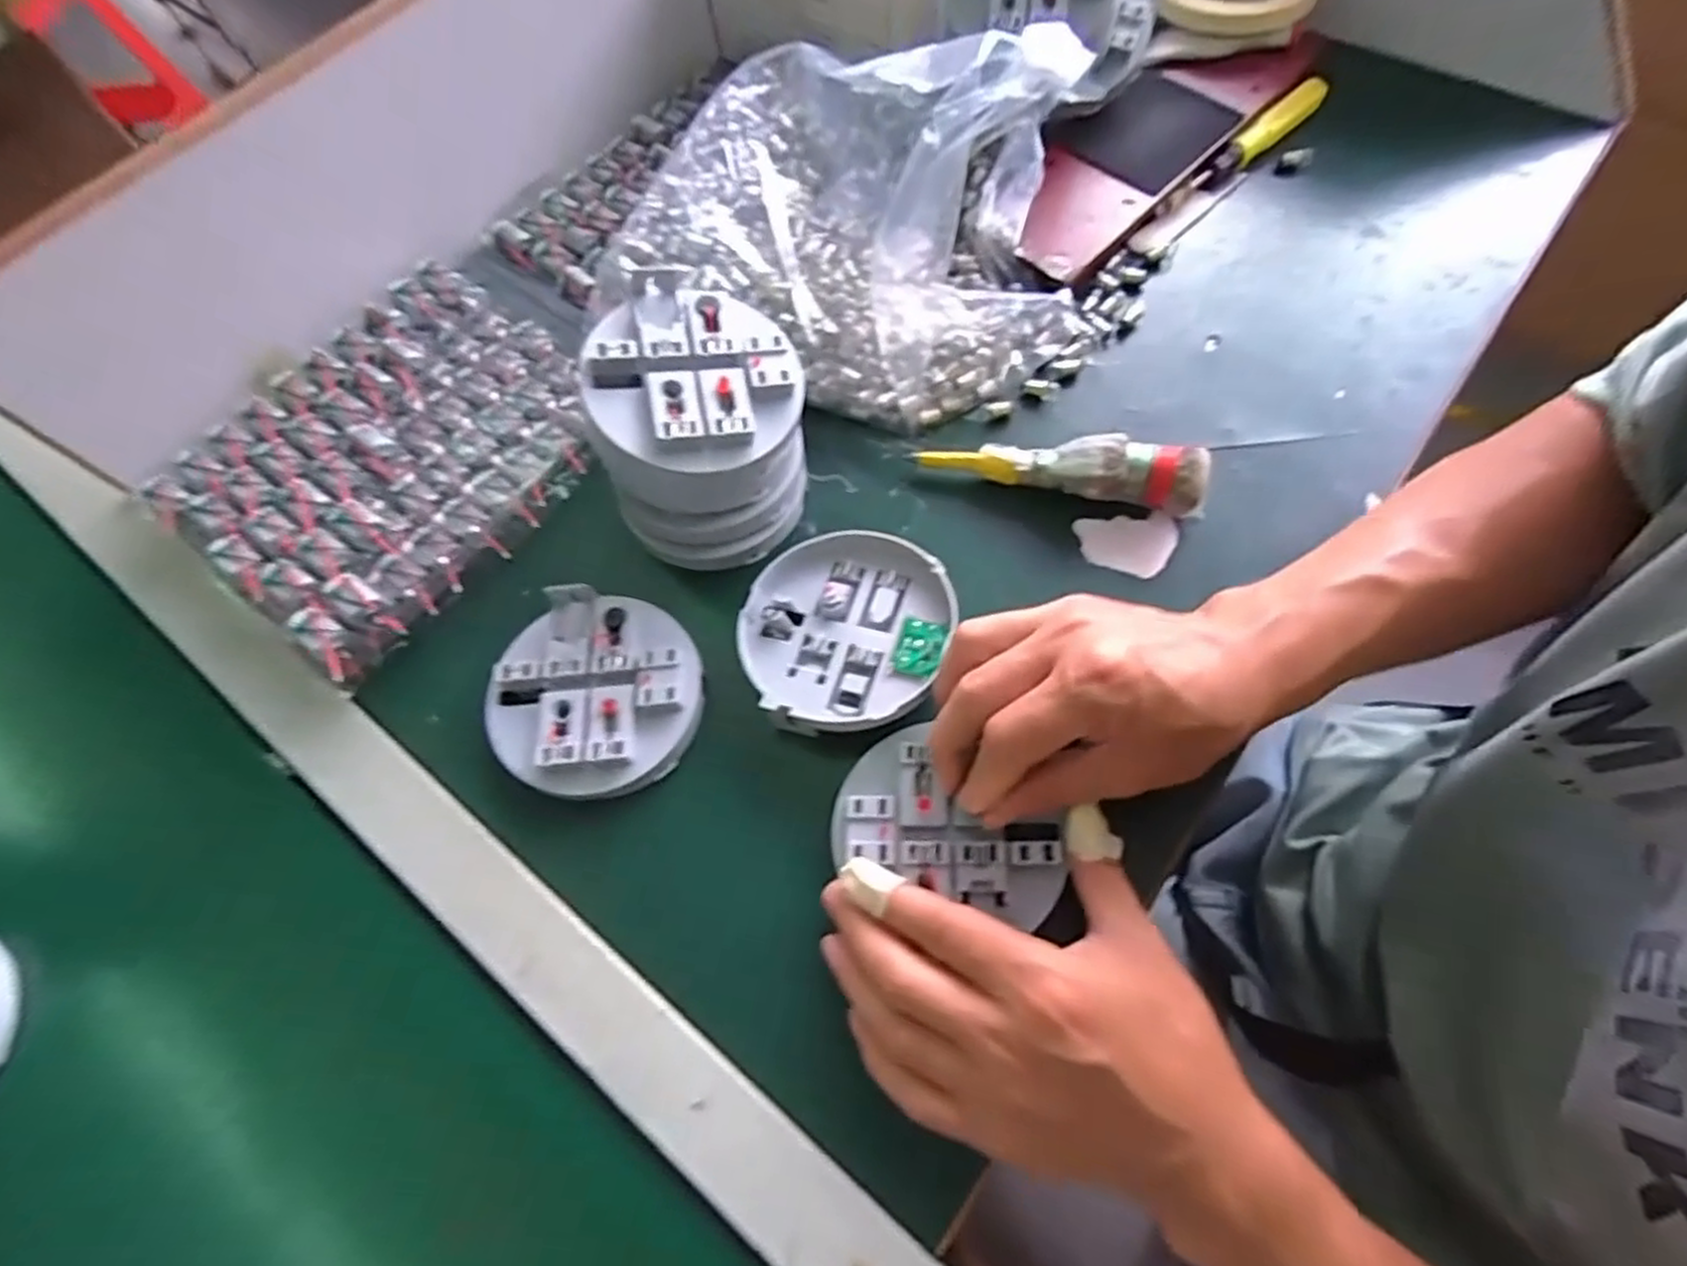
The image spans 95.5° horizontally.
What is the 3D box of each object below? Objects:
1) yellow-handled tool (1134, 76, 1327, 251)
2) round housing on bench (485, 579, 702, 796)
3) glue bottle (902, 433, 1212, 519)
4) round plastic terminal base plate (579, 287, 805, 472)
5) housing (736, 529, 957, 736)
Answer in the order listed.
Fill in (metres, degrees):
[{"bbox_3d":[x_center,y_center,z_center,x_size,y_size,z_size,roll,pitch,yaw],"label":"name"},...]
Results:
[{"bbox_3d":[0.258,-0.311,0.508,0.185,0.020,0.020,-41,70,-14],"label":"yellow-handled tool"},{"bbox_3d":[-0.123,0.030,0.383,0.100,0.023,0.100,-1,66,3],"label":"round housing on bench"},{"bbox_3d":[0.113,-0.091,0.412,0.150,0.037,0.029,11,67,8],"label":"glue bottle"},{"bbox_3d":[-0.071,-0.122,0.365,0.090,0.031,0.098,-1,68,2],"label":"round plastic terminal base plate"},{"bbox_3d":[0.000,0.000,0.386,0.104,0.030,0.110,-1,66,3],"label":"housing"}]

